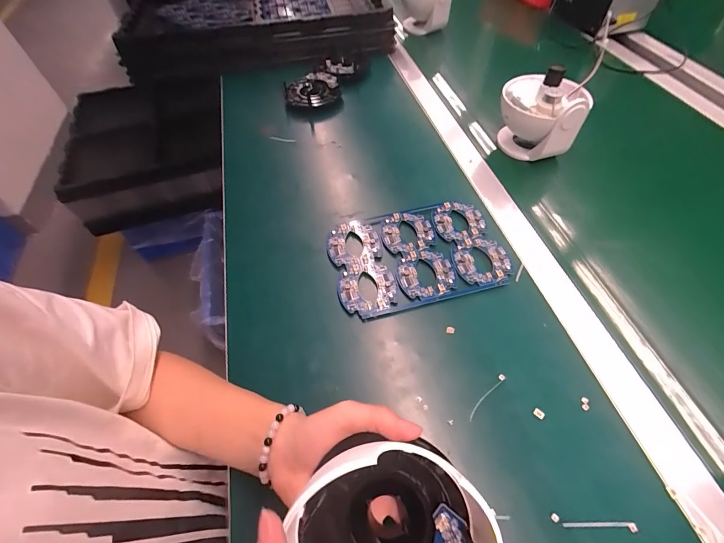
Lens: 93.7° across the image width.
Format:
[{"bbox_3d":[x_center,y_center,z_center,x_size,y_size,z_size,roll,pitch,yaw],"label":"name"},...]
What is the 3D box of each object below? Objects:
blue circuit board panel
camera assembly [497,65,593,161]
[{"bbox_3d":[0.065,-0.022,0.408,0.198,0.011,0.137,-13,56,-7],"label":"blue circuit board panel"},{"bbox_3d":[0.261,-0.232,0.501,0.110,0.114,0.105,21,59,16],"label":"camera assembly"}]

